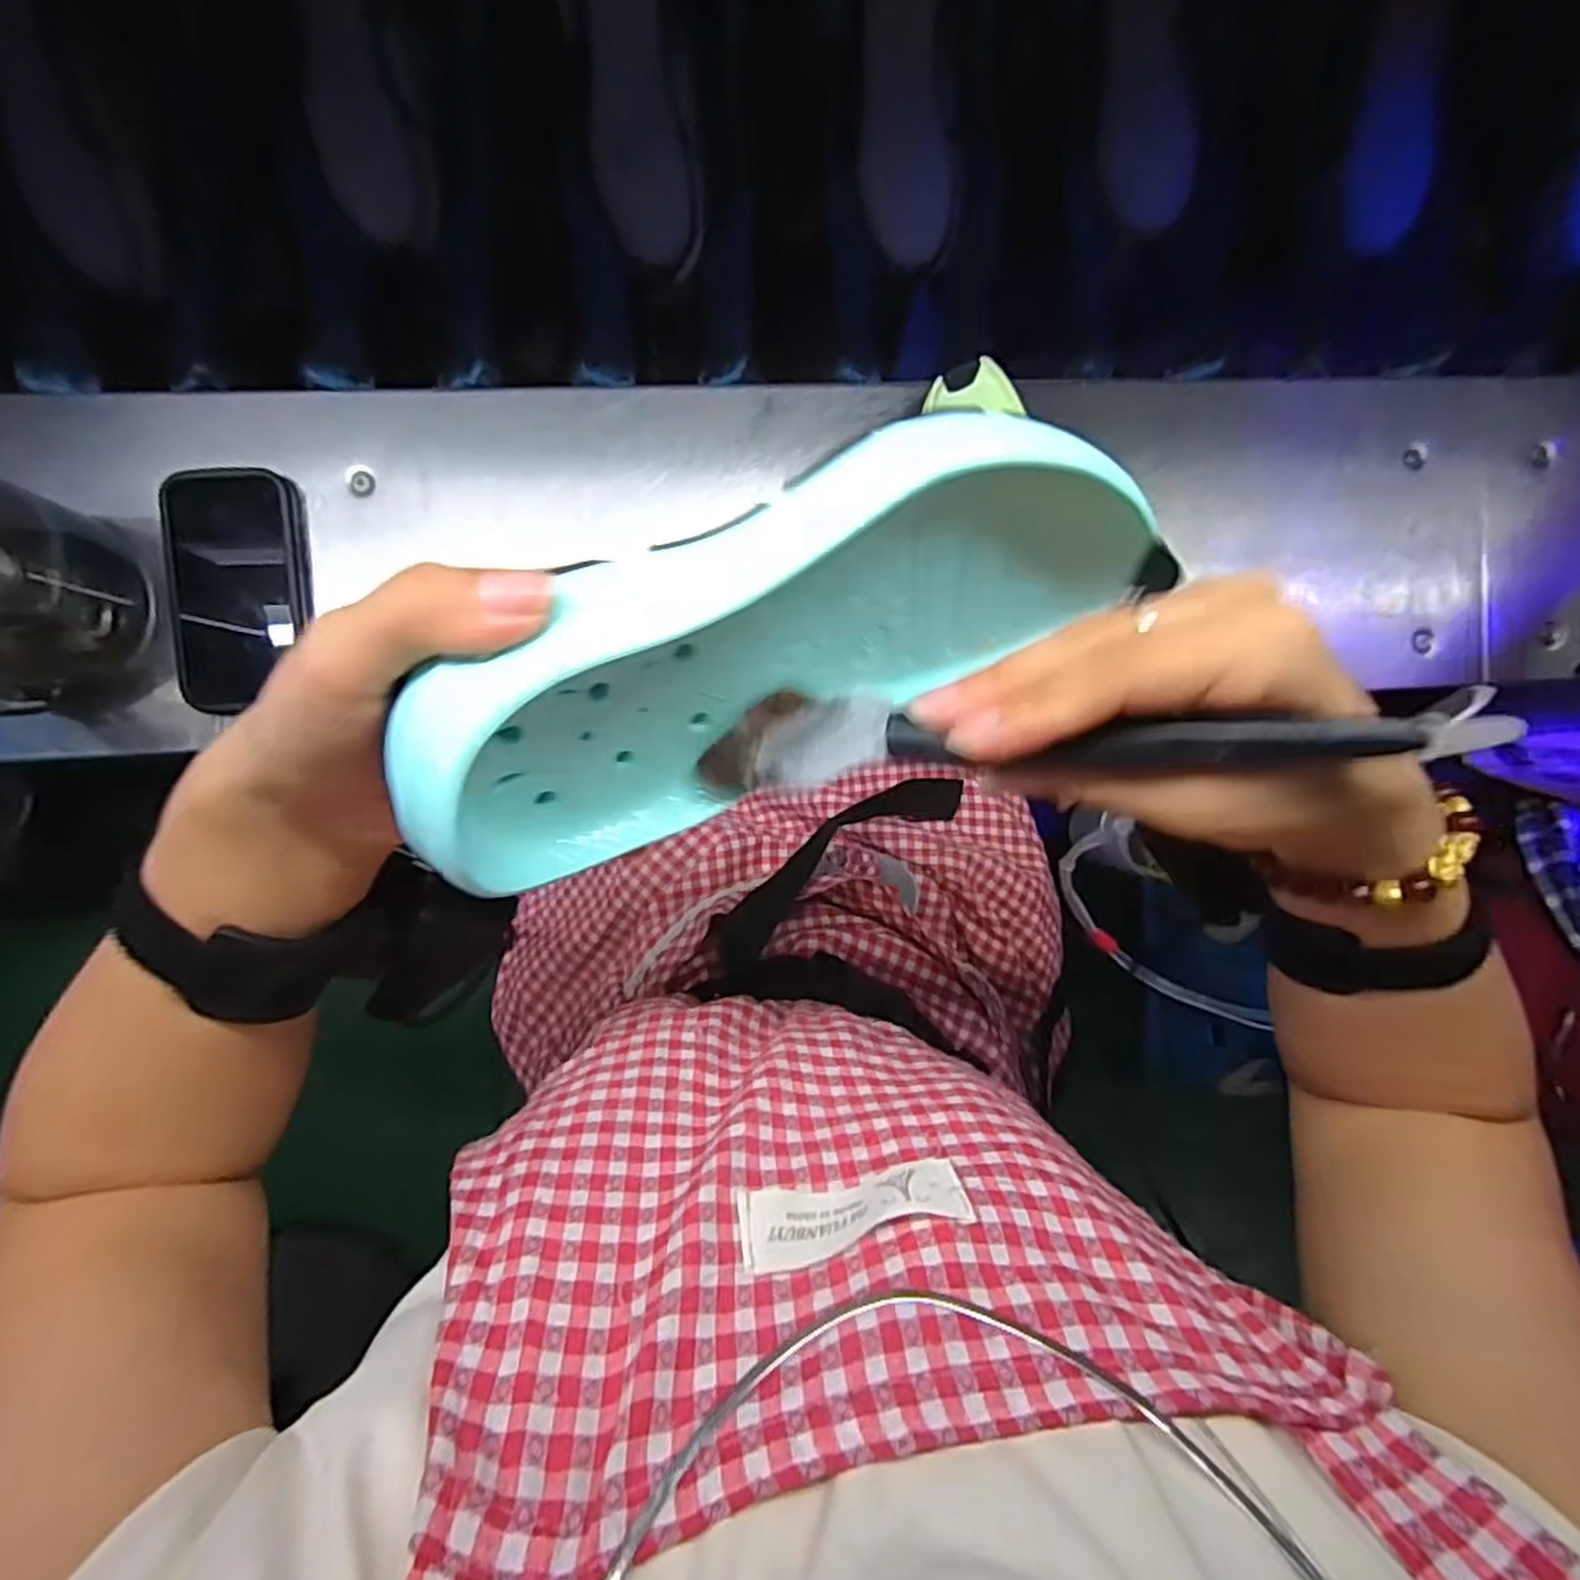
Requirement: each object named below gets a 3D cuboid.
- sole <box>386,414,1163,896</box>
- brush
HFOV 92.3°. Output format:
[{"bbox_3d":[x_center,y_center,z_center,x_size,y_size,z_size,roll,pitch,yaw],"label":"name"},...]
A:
[{"bbox_3d":[0.009,-0.043,0.205,0.221,0.098,0.048,-27,62,-18],"label":"sole"},{"bbox_3d":[0.068,-0.015,0.195,0.183,0.022,0.026,-1,90,17],"label":"brush"}]

